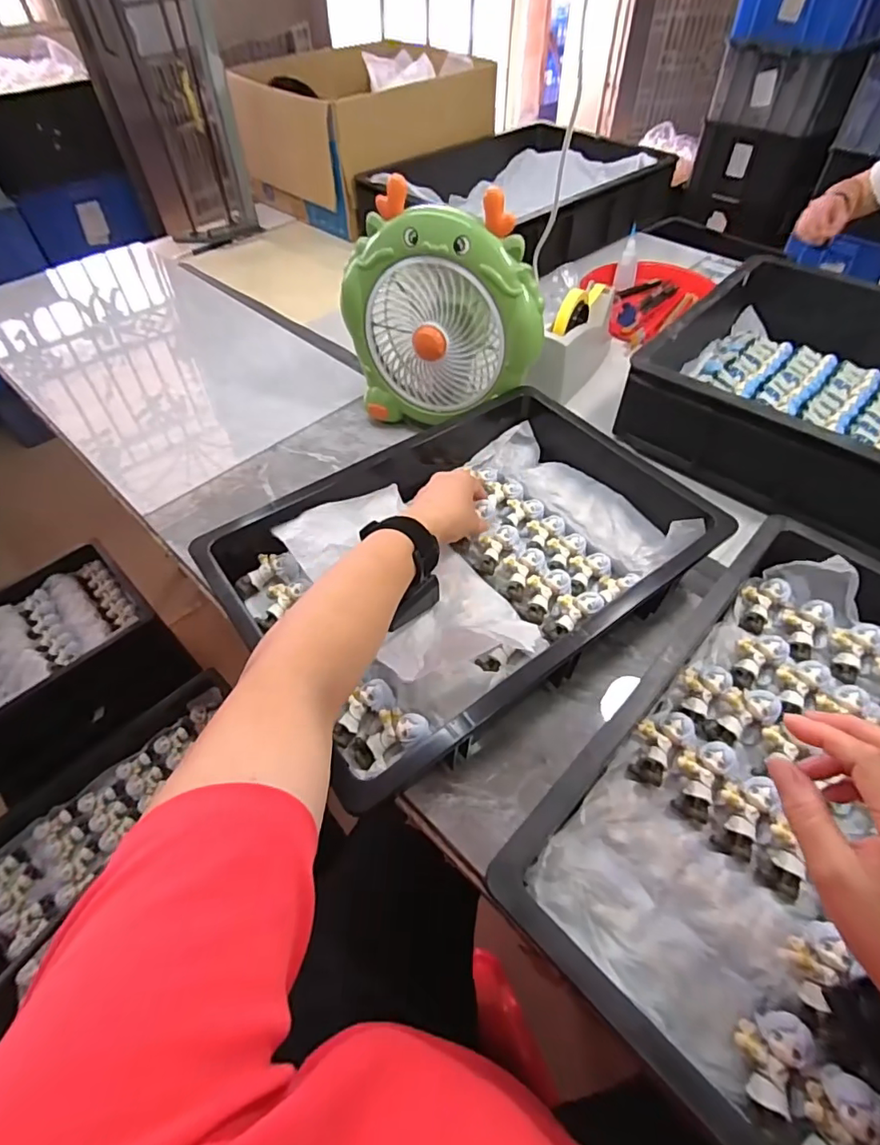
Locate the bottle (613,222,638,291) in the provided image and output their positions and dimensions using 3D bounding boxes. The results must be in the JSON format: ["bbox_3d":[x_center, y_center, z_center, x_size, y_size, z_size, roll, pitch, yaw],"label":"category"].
[{"bbox_3d":[0.358,-0.590,0.983,0.039,0.090,0.048,14,54,12],"label":"bottle"}]

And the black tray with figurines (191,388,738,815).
[{"bbox_3d":[0.031,-0.026,0.544,0.459,0.090,0.321,-31,58,-21],"label":"black tray with figurines"}]

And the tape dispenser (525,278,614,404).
[{"bbox_3d":[0.204,-0.350,0.786,0.061,0.108,0.250,22,56,18],"label":"tape dispenser"}]

